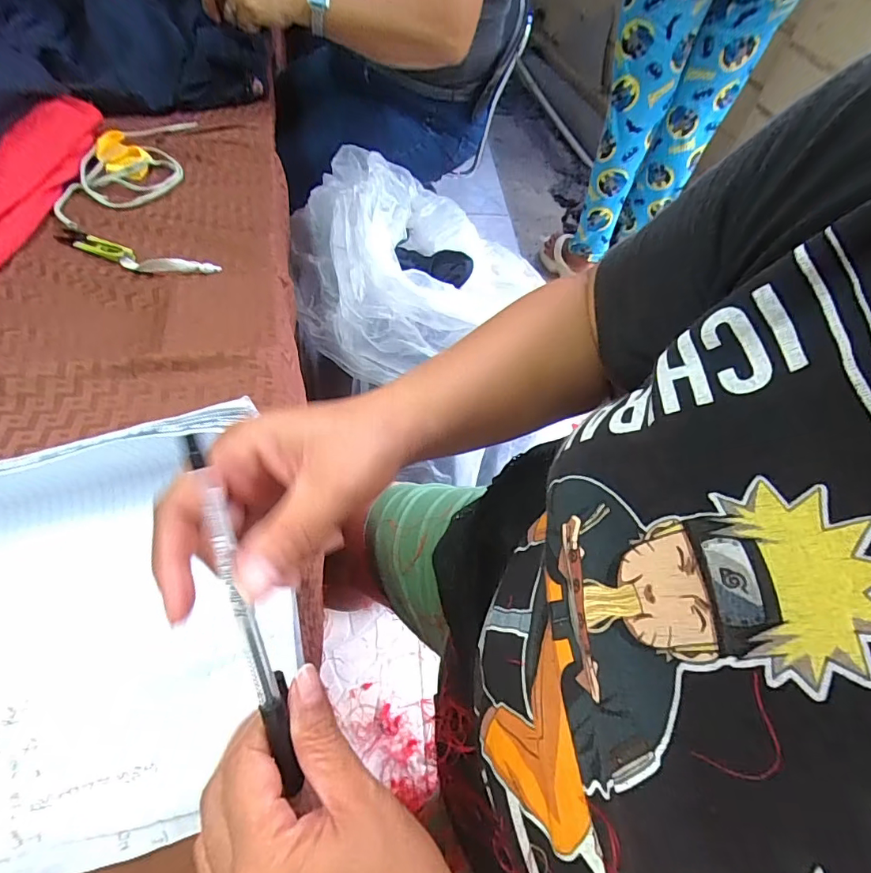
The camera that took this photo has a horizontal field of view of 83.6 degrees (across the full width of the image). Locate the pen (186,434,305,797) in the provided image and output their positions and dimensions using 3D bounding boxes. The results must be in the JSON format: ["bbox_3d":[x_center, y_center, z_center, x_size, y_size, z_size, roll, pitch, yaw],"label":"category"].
[{"bbox_3d":[-0.071,0.075,0.190,0.010,0.153,0.012,-14,12,-14],"label":"pen"}]

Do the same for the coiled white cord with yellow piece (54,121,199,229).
[{"bbox_3d":[-0.375,-0.344,0.603,0.109,0.020,0.263,3,54,-2],"label":"coiled white cord with yellow piece"}]

